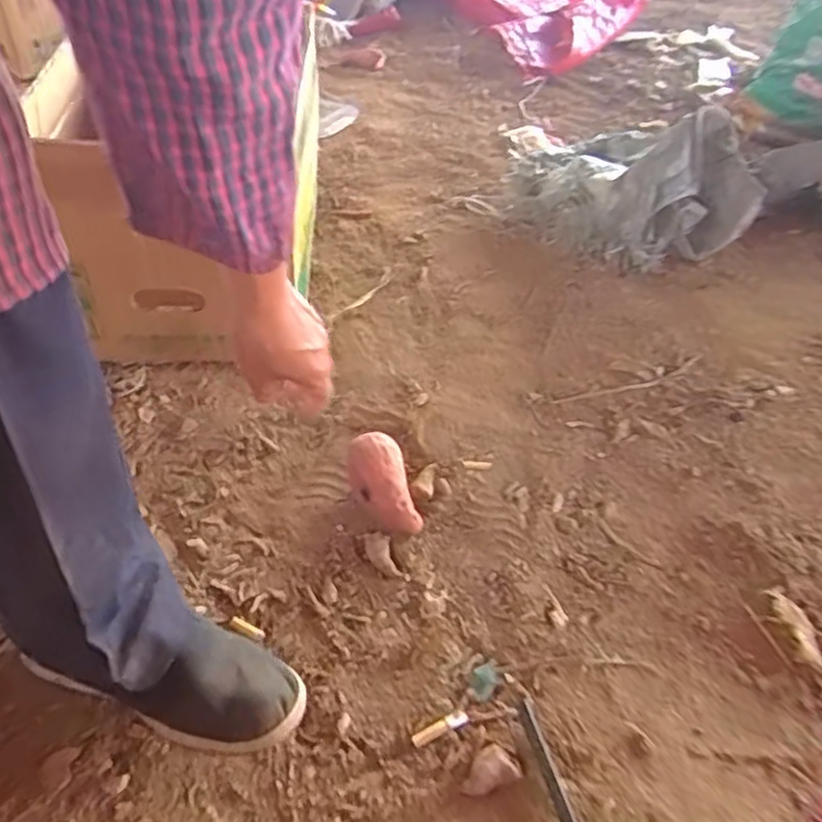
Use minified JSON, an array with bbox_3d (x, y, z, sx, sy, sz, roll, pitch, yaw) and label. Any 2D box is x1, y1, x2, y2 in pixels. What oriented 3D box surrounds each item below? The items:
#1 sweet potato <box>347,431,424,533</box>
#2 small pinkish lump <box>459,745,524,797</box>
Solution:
[{"bbox_3d":[-0.031,0.075,0.750,0.059,0.050,0.115,-10,48,-14],"label":"sweet potato"},{"bbox_3d":[0.062,0.291,0.581,0.049,0.005,0.031,-14,48,-16],"label":"small pinkish lump"}]

